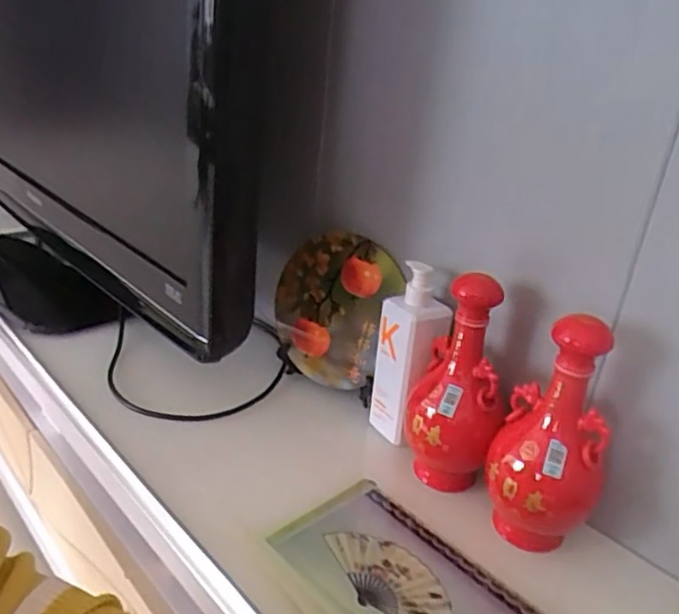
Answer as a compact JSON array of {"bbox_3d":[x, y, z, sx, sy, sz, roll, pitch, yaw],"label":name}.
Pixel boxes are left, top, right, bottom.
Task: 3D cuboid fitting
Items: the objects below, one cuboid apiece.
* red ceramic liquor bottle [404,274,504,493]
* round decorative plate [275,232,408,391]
[{"bbox_3d":[0.117,0.078,0.603,0.090,0.218,0.080,10,26,9],"label":"red ceramic liquor bottle"},{"bbox_3d":[-0.009,-0.002,0.759,0.170,0.184,0.023,34,18,27],"label":"round decorative plate"}]

